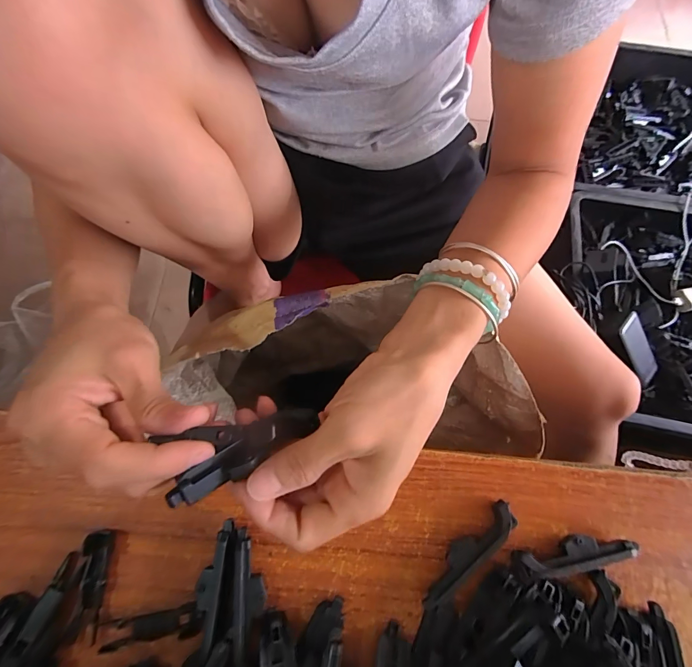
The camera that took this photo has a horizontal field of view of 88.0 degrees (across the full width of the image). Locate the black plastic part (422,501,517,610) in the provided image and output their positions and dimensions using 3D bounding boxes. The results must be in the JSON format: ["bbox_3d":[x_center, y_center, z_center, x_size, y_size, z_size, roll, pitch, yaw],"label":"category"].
[{"bbox_3d":[0.073,0.134,0.218,0.073,0.018,0.014,-40,78,-13],"label":"black plastic part"}]

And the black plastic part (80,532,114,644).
[{"bbox_3d":[-0.147,0.145,0.207,0.011,0.008,0.054,-2,73,-3],"label":"black plastic part"}]

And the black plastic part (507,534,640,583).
[{"bbox_3d":[0.136,0.135,0.220,0.074,0.019,0.015,-10,73,-5],"label":"black plastic part"}]

